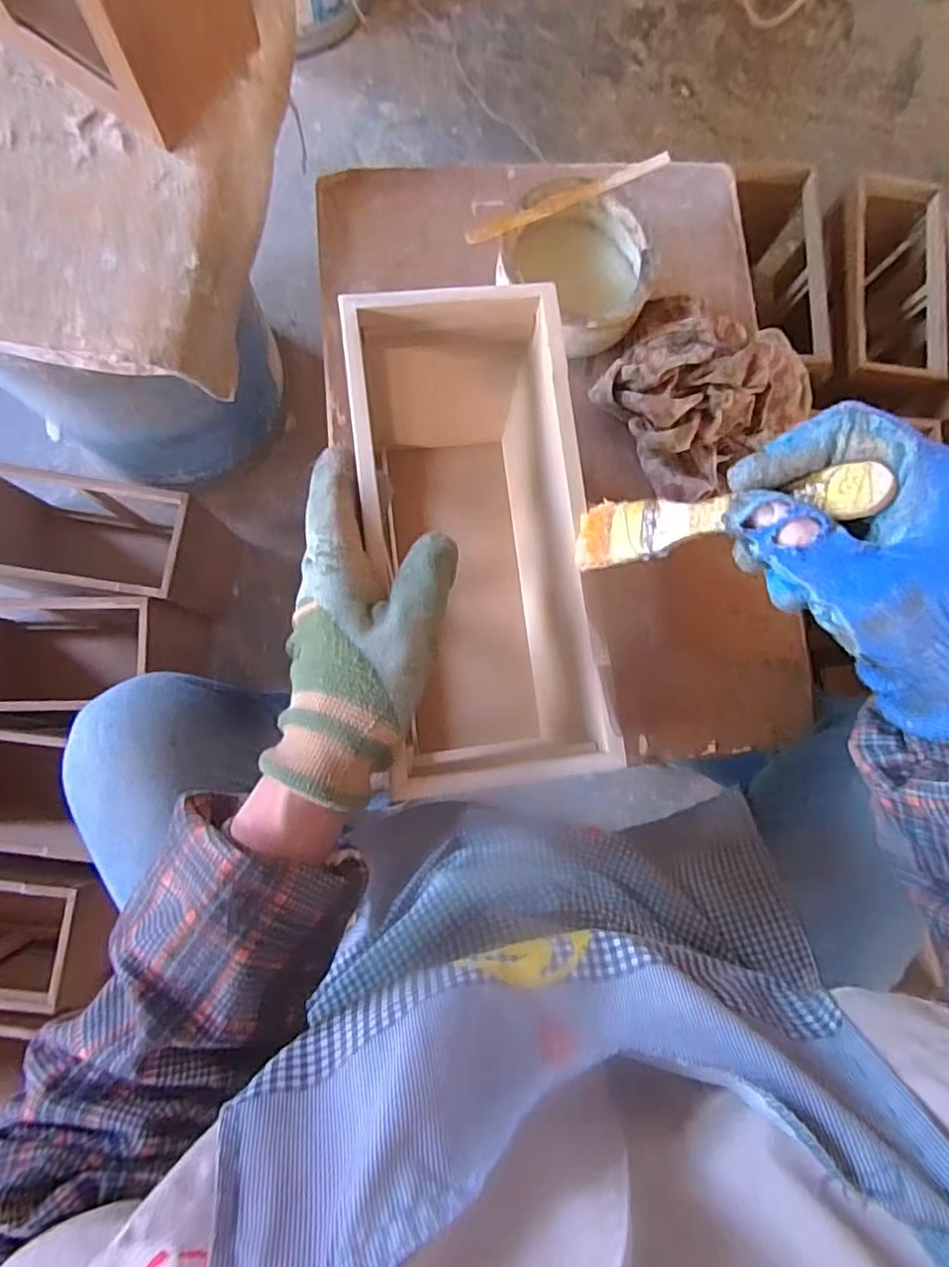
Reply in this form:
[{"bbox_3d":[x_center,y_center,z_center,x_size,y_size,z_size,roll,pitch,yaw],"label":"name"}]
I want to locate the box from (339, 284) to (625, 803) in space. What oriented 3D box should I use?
[{"bbox_3d":[-0.006,-0.050,0.438,0.122,0.218,0.280,-7,85,-6],"label":"box"}]

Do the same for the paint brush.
[{"bbox_3d":[0.110,-0.055,0.288,0.008,0.141,0.034,8,82,-46],"label":"paint brush"}]

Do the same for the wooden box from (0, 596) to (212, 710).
[{"bbox_3d":[-0.586,0.036,0.892,0.369,0.300,0.166,3,84,-5],"label":"wooden box"}]

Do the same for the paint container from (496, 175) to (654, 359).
[{"bbox_3d":[0.091,-0.314,0.541,0.127,0.078,0.130,1,84,-5],"label":"paint container"}]

